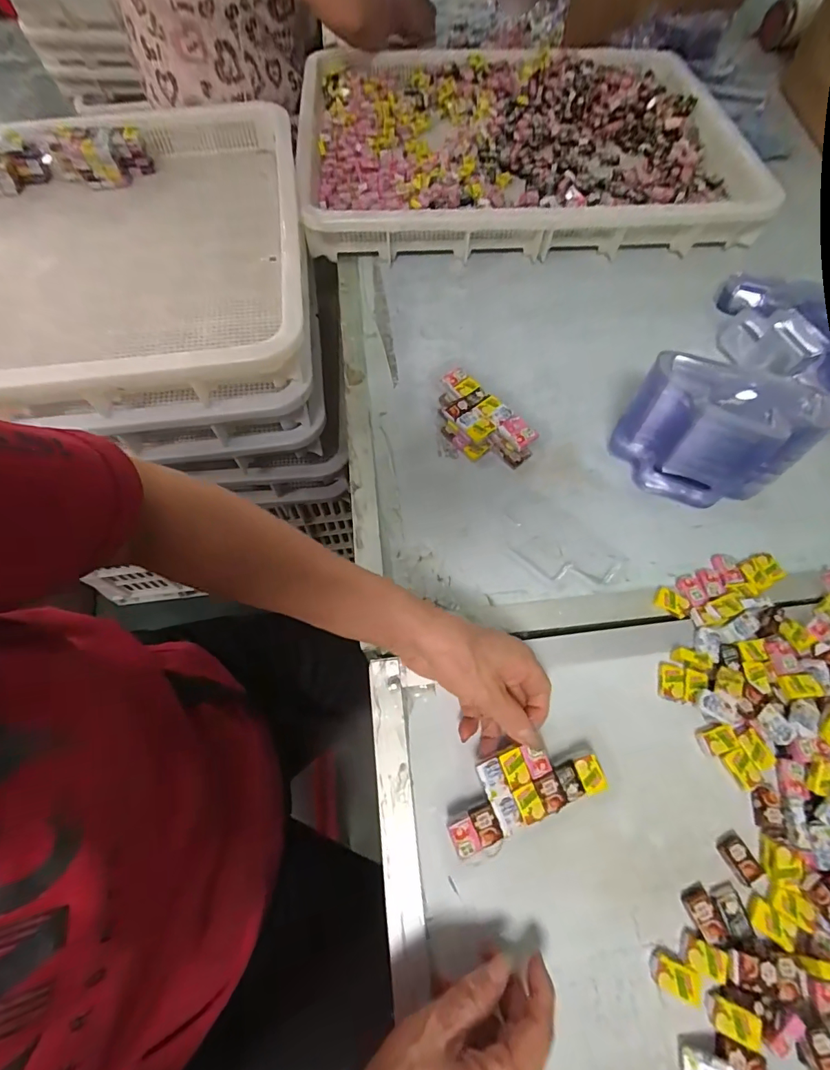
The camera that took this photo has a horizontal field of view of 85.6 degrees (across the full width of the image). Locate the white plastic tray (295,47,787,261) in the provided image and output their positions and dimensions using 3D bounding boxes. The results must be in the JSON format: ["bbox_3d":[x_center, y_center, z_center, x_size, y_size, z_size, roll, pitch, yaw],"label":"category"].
[{"bbox_3d":[0.149,-0.595,0.671,0.623,0.066,0.493,-5,65,-1],"label":"white plastic tray"}]

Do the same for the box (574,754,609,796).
[{"bbox_3d":[0.127,0.176,0.328,0.017,0.017,0.025,-18,66,-7],"label":"box"}]

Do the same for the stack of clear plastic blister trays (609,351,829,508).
[{"bbox_3d":[0.259,-0.089,0.405,0.076,0.107,0.135,-36,69,-14],"label":"stack of clear plastic blister trays"}]

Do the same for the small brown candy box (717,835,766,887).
[{"bbox_3d":[0.227,0.226,0.310,0.018,0.004,0.027,-28,67,-11],"label":"small brown candy box"}]

